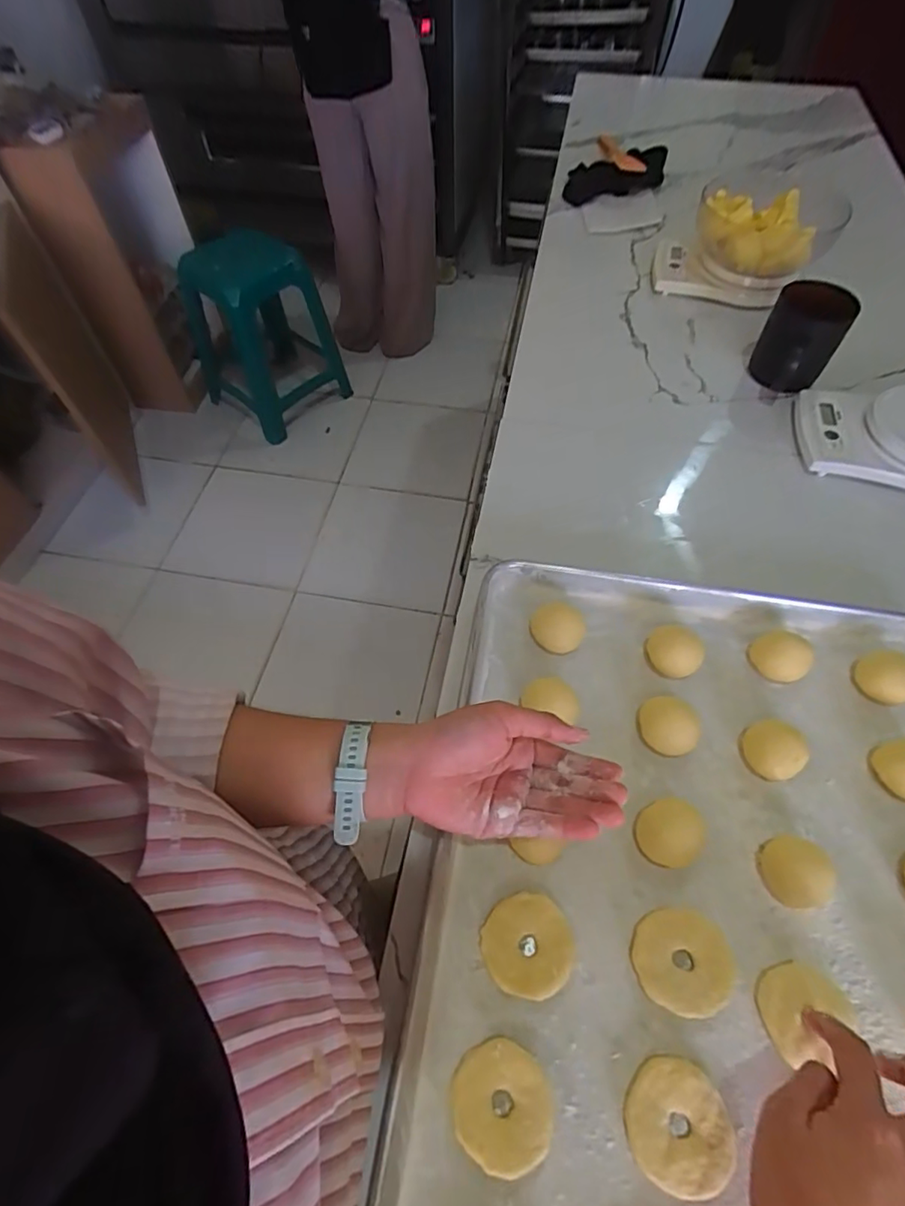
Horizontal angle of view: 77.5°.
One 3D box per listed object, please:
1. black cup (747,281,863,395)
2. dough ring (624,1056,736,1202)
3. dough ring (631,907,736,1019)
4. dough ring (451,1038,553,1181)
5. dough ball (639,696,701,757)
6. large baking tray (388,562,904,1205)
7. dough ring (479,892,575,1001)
[{"bbox_3d":[0.392,-0.295,0.643,0.080,0.097,0.089,28,62,17],"label":"black cup"},{"bbox_3d":[0.128,0.296,0.320,0.056,0.011,0.059,0,57,0],"label":"dough ring"},{"bbox_3d":[0.148,0.230,0.362,0.060,0.009,0.057,0,57,0],"label":"dough ring"},{"bbox_3d":[0.028,0.291,0.327,0.054,0.010,0.058,0,57,0],"label":"dough ring"},{"bbox_3d":[0.168,0.097,0.439,0.044,0.027,0.038,38,65,22],"label":"dough ball"},{"bbox_3d":[0.179,0.240,0.347,0.387,0.031,0.587,7,58,5],"label":"large baking tray"},{"bbox_3d":[0.048,0.223,0.368,0.057,0.014,0.058,0,57,0],"label":"dough ring"}]

